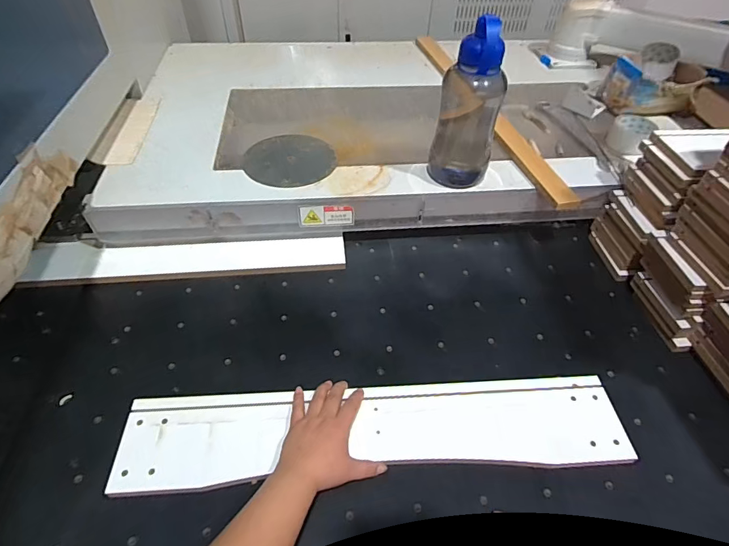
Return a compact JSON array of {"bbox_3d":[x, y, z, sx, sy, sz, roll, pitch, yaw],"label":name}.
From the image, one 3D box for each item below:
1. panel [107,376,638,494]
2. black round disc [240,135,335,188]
[{"bbox_3d":[0.018,0.207,0.566,0.652,0.016,0.120,-2,47,-4],"label":"panel"},{"bbox_3d":[-0.144,-0.222,0.829,0.174,0.008,0.174,-10,48,-11],"label":"black round disc"}]

